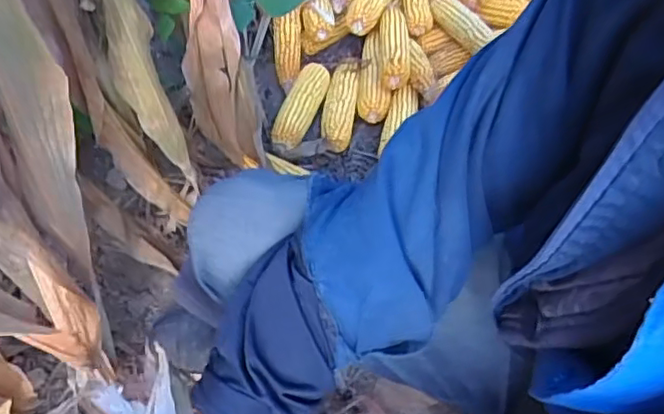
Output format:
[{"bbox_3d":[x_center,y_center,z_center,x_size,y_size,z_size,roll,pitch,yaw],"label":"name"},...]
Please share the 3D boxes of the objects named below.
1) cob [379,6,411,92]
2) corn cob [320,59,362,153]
[{"bbox_3d":[0.112,-0.293,1.149,0.052,0.061,0.200,1,57,-1],"label":"cob"},{"bbox_3d":[0.017,-0.184,1.133,0.056,0.043,0.182,9,57,4],"label":"corn cob"}]

